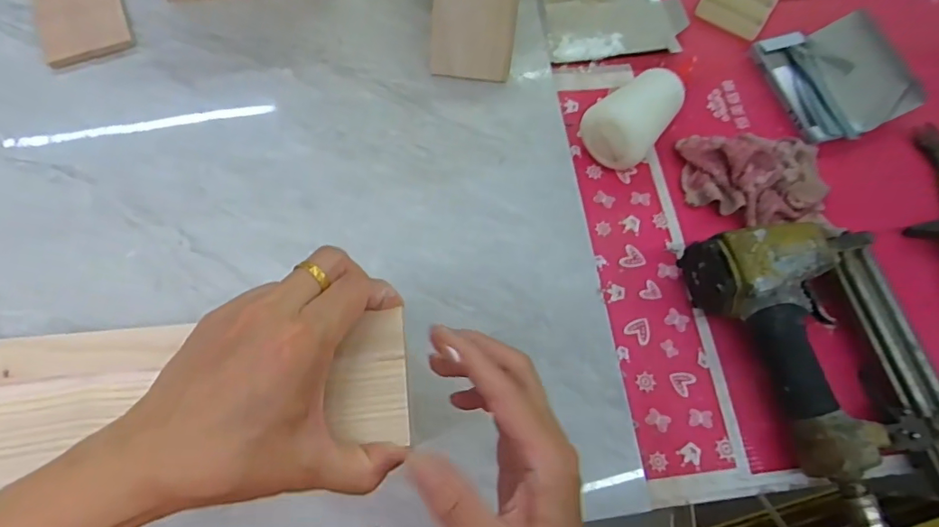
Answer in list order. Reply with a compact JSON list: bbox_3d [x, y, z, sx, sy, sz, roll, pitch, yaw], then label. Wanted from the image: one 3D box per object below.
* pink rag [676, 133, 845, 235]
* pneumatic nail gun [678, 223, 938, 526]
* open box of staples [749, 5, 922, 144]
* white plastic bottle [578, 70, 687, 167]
[{"bbox_3d":[0.263,-0.077,0.484,0.132,0.036,0.096,4,70,-1],"label":"pink rag"},{"bbox_3d":[0.290,0.075,0.416,0.146,0.061,0.244,-22,73,-10],"label":"pneumatic nail gun"},{"bbox_3d":[0.376,-0.190,0.543,0.117,0.034,0.130,-13,71,-7],"label":"open box of staples"},{"bbox_3d":[0.149,-0.135,0.492,0.064,0.048,0.094,35,72,10],"label":"white plastic bottle"}]

